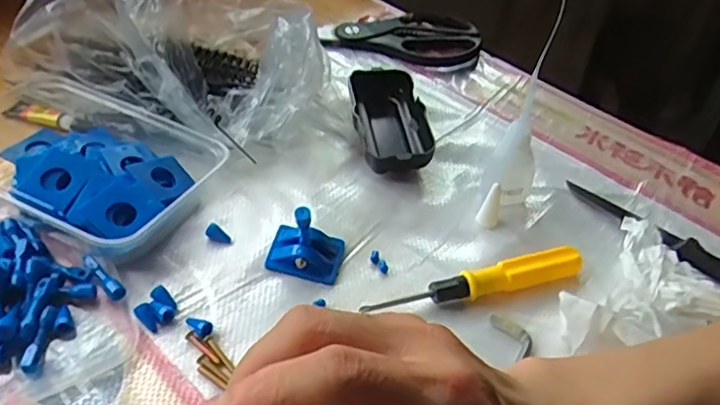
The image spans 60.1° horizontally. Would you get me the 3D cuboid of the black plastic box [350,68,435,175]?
[{"bbox_3d":[0.023,-0.063,0.477,0.054,0.027,0.106,-1,43,-6],"label":"black plastic box"}]

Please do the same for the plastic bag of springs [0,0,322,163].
[{"bbox_3d":[-0.127,-0.148,0.469,0.218,0.141,0.170,16,44,12],"label":"plastic bag of springs"}]

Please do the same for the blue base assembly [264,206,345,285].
[{"bbox_3d":[-0.034,0.020,0.381,0.044,0.042,0.033,10,43,6],"label":"blue base assembly"}]

